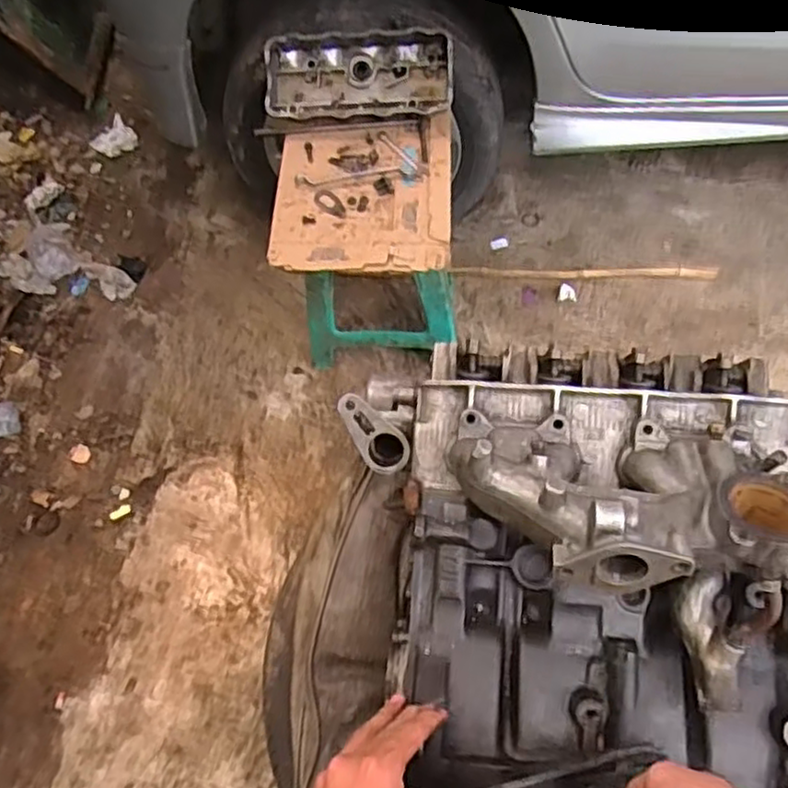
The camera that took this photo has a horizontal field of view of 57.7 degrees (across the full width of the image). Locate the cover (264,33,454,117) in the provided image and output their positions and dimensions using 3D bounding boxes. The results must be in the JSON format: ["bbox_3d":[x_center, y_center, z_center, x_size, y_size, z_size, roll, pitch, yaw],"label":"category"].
[{"bbox_3d":[-0.062,-0.563,1.265,0.326,0.065,0.146,1,106,3],"label":"cover"}]

